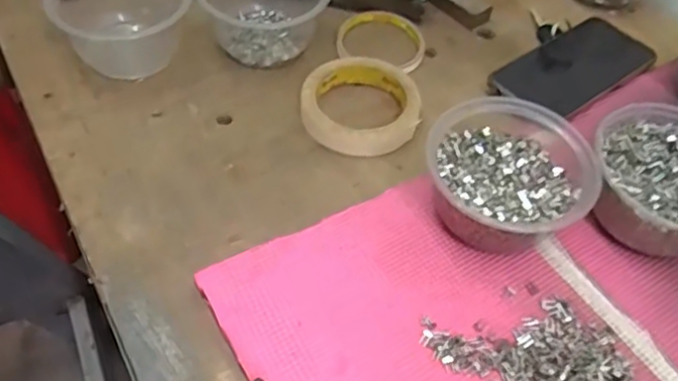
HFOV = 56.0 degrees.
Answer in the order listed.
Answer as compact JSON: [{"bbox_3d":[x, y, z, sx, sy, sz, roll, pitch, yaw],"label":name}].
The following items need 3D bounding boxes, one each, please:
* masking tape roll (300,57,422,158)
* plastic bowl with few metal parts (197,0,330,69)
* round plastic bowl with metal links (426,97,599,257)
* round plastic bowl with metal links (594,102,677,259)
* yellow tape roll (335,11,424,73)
[{"bbox_3d":[0.016,-0.073,0.536,0.096,0.020,0.095,2,51,-2],"label":"masking tape roll"},{"bbox_3d":[-0.067,-0.173,0.583,0.116,0.058,0.116,2,51,-2],"label":"plastic bowl with few metal parts"},{"bbox_3d":[0.118,-0.006,0.457,0.110,0.059,0.110,2,51,-2],"label":"round plastic bowl with metal links"},{"bbox_3d":[0.236,-0.004,0.465,0.108,0.059,0.115,2,51,-2],"label":"round plastic bowl with metal links"},{"bbox_3d":[0.043,-0.144,0.615,0.082,0.015,0.082,2,51,-2],"label":"yellow tape roll"}]

